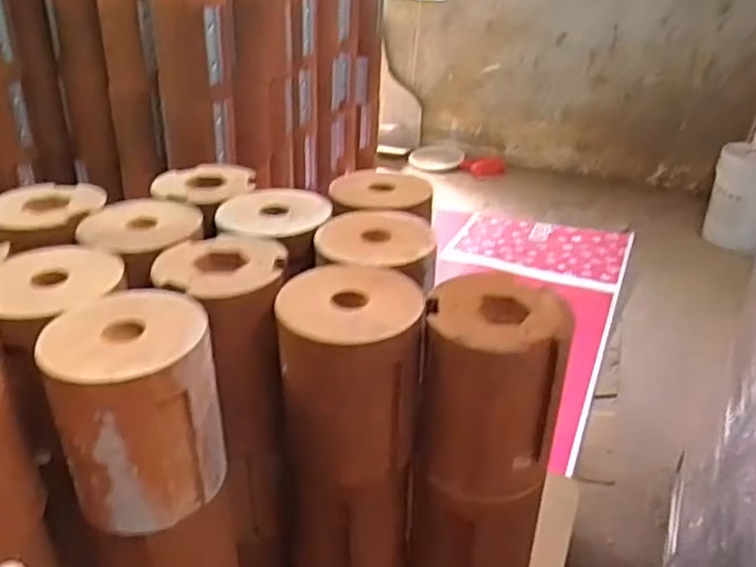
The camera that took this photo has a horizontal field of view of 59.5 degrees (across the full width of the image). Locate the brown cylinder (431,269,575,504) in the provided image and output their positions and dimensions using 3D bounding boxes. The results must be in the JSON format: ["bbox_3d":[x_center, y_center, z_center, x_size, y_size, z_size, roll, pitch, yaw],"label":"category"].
[{"bbox_3d":[0.065,0.057,0.372,0.075,0.101,0.073,10,30,10],"label":"brown cylinder"}]

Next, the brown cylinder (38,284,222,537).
[{"bbox_3d":[-0.128,0.065,0.350,0.075,0.099,0.079,-16,35,-30],"label":"brown cylinder"}]

